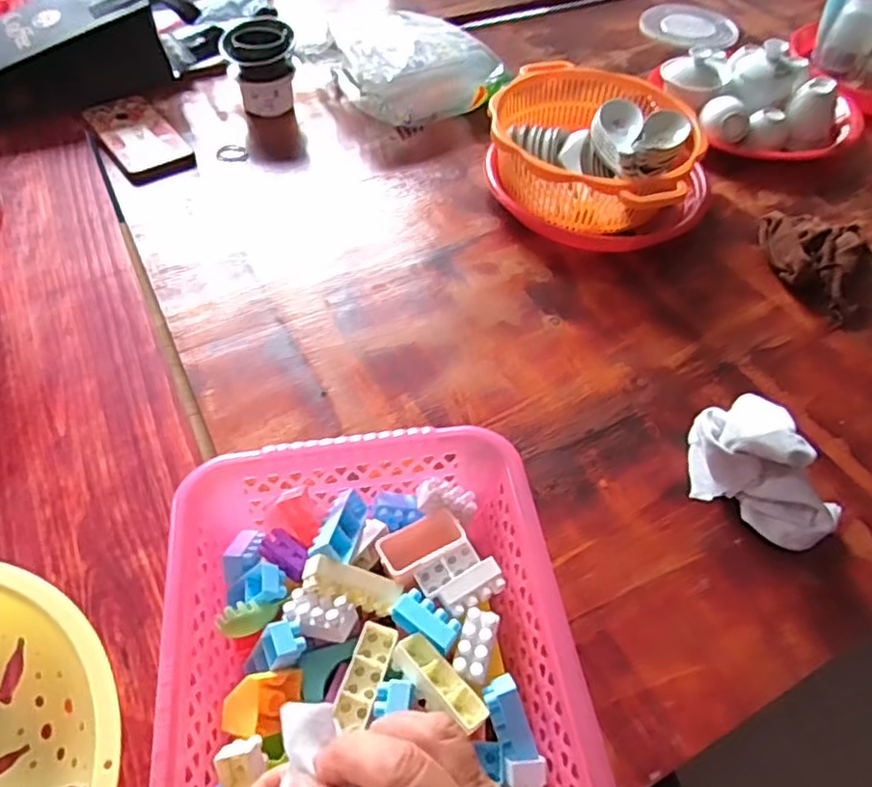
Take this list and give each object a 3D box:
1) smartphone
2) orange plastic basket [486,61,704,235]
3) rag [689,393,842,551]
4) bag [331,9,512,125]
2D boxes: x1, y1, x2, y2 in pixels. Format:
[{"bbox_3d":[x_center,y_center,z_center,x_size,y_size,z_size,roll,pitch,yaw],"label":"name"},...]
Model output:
[{"bbox_3d":[-0.342,-0.293,0.745,0.079,0.019,0.157,-31,60,-23],"label":"smartphone"},{"bbox_3d":[0.164,-0.257,0.692,0.209,0.079,0.201,25,56,17],"label":"orange plastic basket"},{"bbox_3d":[0.241,0.053,0.479,0.077,0.064,0.120,-19,56,-15],"label":"rag"},{"bbox_3d":[-0.028,-0.420,0.819,0.189,0.070,0.180,-19,56,-15],"label":"bag"}]

